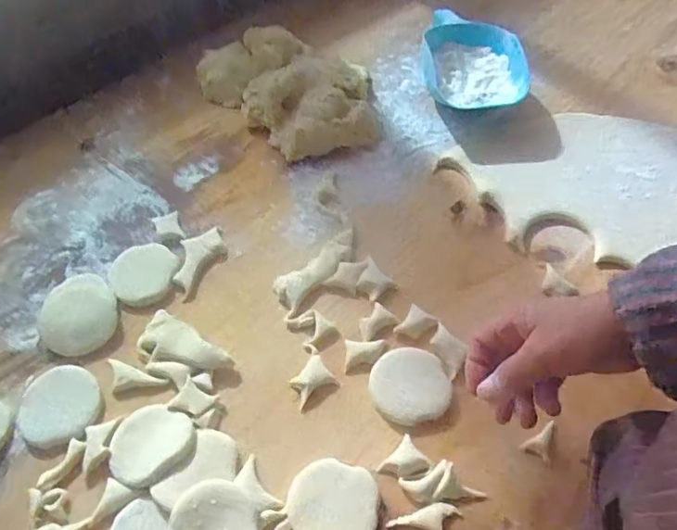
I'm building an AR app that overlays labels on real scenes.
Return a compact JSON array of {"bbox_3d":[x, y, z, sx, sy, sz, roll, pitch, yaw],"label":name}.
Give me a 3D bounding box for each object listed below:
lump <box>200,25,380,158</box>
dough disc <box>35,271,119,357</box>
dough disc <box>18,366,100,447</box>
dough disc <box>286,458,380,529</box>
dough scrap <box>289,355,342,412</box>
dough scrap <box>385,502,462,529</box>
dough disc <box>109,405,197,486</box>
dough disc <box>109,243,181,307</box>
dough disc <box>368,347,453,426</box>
[{"bbox_3d":[-0.072,-0.223,0.735,0.242,0.069,0.172,1,54,2],"label":"lump"},{"bbox_3d":[-0.259,0.049,0.575,0.075,0.014,0.089,-19,56,-13],"label":"dough disc"},{"bbox_3d":[-0.252,0.125,0.522,0.071,0.005,0.072,-1,54,1],"label":"dough disc"},{"bbox_3d":[-0.004,0.194,0.465,0.071,0.010,0.069,12,55,10],"label":"dough disc"},{"bbox_3d":[-0.025,0.109,0.532,0.041,0.009,0.038,-32,59,-21],"label":"dough scrap"},{"bbox_3d":[0.069,0.201,0.462,0.053,0.005,0.027,12,55,10],"label":"dough scrap"},{"bbox_3d":[-0.161,0.150,0.493,0.070,0.009,0.063,-35,60,-22],"label":"dough disc"},{"bbox_3d":[-0.203,0.008,0.603,0.061,0.014,0.073,13,55,10],"label":"dough disc"},{"bbox_3d":[0.065,0.108,0.523,0.070,0.013,0.067,-1,54,1],"label":"dough disc"}]

